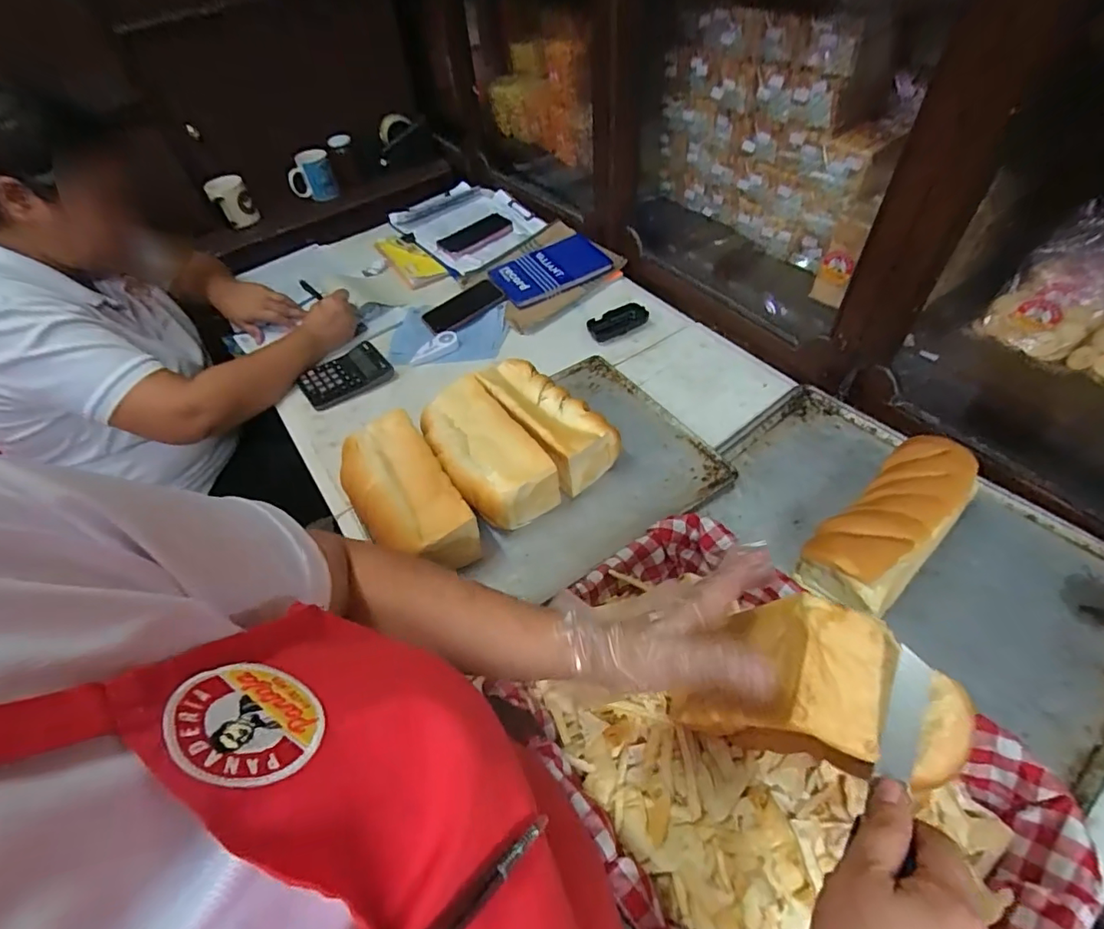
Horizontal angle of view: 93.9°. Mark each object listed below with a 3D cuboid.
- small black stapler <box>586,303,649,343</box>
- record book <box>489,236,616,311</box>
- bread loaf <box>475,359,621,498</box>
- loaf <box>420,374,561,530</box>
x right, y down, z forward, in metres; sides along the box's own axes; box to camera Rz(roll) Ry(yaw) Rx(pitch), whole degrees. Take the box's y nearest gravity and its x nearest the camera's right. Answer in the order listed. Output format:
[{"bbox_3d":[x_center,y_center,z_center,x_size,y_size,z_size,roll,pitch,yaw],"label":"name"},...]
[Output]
[{"bbox_3d":[0.117,-0.256,0.920,0.103,0.016,0.054,-28,54,-16],"label":"small black stapler"},{"bbox_3d":[-0.002,-0.390,1.015,0.227,0.030,0.143,-30,54,-17],"label":"record book"},{"bbox_3d":[-0.009,-0.063,0.736,0.100,0.085,0.208,-31,55,-18],"label":"bread loaf"},{"bbox_3d":[-0.092,-0.010,0.695,0.115,0.093,0.214,-30,54,-17],"label":"loaf"}]

